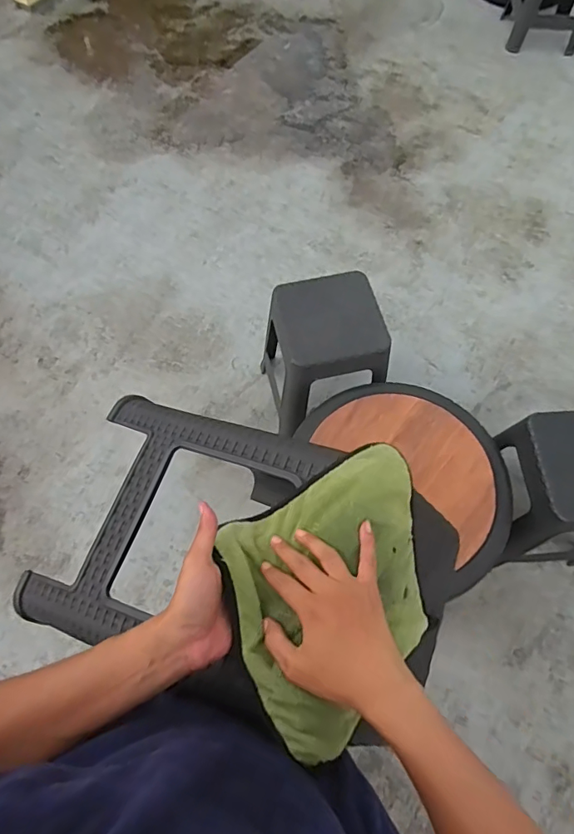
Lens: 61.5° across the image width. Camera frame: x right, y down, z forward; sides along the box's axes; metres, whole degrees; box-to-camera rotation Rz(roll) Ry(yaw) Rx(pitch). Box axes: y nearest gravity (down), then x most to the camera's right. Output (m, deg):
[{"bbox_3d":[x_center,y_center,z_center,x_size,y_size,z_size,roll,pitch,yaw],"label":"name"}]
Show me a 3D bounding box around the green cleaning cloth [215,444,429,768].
[{"bbox_3d":[0.059,0.182,0.504,0.237,0.132,0.228,-28,68,-12],"label":"green cleaning cloth"}]

